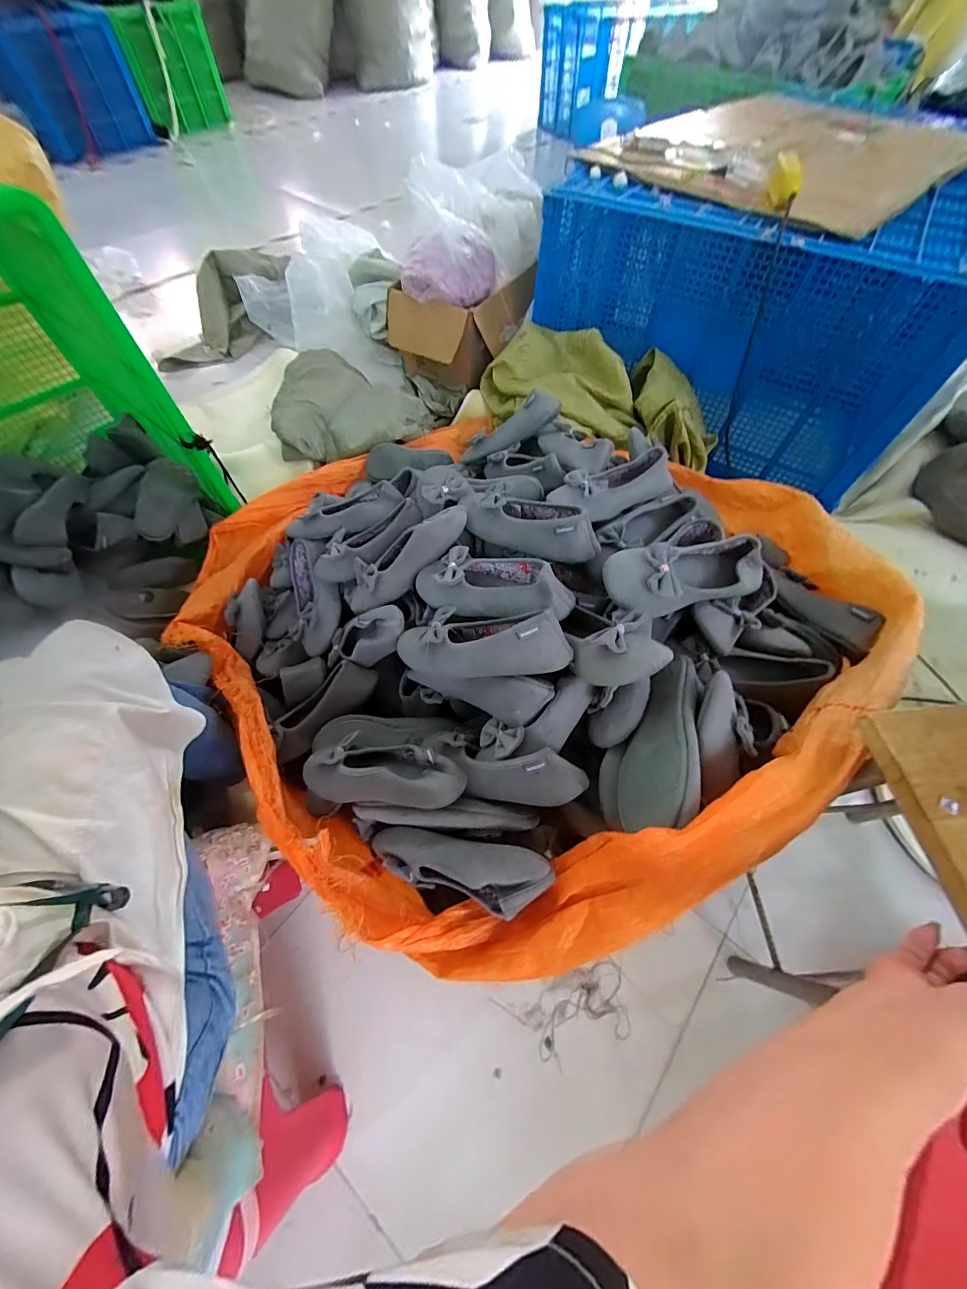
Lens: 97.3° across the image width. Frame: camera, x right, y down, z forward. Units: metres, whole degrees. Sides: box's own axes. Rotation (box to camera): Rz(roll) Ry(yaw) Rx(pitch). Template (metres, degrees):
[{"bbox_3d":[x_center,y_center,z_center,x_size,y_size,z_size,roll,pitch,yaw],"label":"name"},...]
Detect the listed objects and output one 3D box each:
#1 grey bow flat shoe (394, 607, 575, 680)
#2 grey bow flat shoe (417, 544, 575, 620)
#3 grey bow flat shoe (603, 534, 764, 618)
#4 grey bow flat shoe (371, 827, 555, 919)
[{"bbox_3d":[-0.011,-0.003,0.568,0.241,0.055,0.090,0,58,23],"label":"grey bow flat shoe"},{"bbox_3d":[0.011,-0.082,0.603,0.224,0.061,0.099,11,59,27],"label":"grey bow flat shoe"},{"bbox_3d":[0.279,-0.095,0.561,0.238,0.069,0.080,-11,61,-7],"label":"grey bow flat shoe"},{"bbox_3d":[-0.031,0.277,0.522,0.235,0.076,0.070,-3,57,26],"label":"grey bow flat shoe"}]

